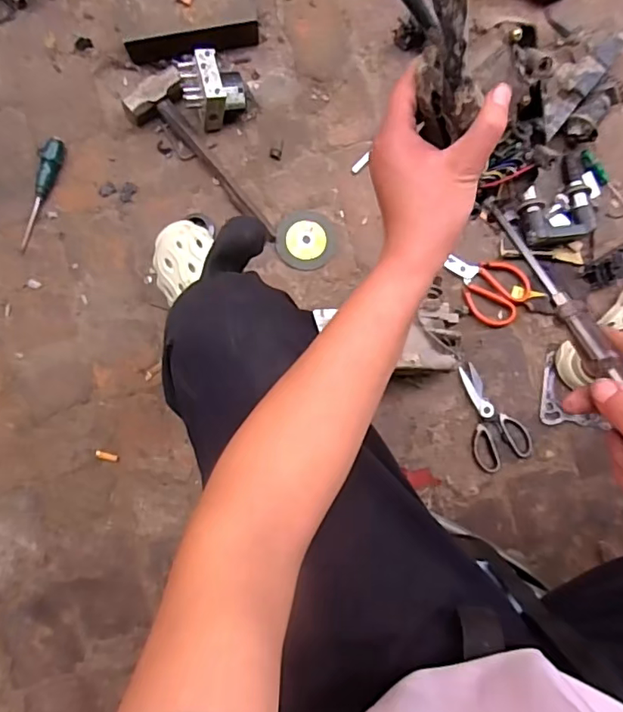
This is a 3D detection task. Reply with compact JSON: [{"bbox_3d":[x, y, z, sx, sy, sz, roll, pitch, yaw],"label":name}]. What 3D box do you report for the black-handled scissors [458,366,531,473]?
[{"bbox_3d":[0.291,0.099,0.885,0.094,0.012,0.174,-24,86,-5],"label":"black-handled scissors"}]

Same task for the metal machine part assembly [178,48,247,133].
[{"bbox_3d":[-0.160,-0.432,0.873,0.102,0.097,0.096,-6,85,-3],"label":"metal machine part assembly"}]

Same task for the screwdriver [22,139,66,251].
[{"bbox_3d":[-0.441,-0.264,0.874,0.030,0.028,0.188,14,84,-1],"label":"screwdriver"}]

